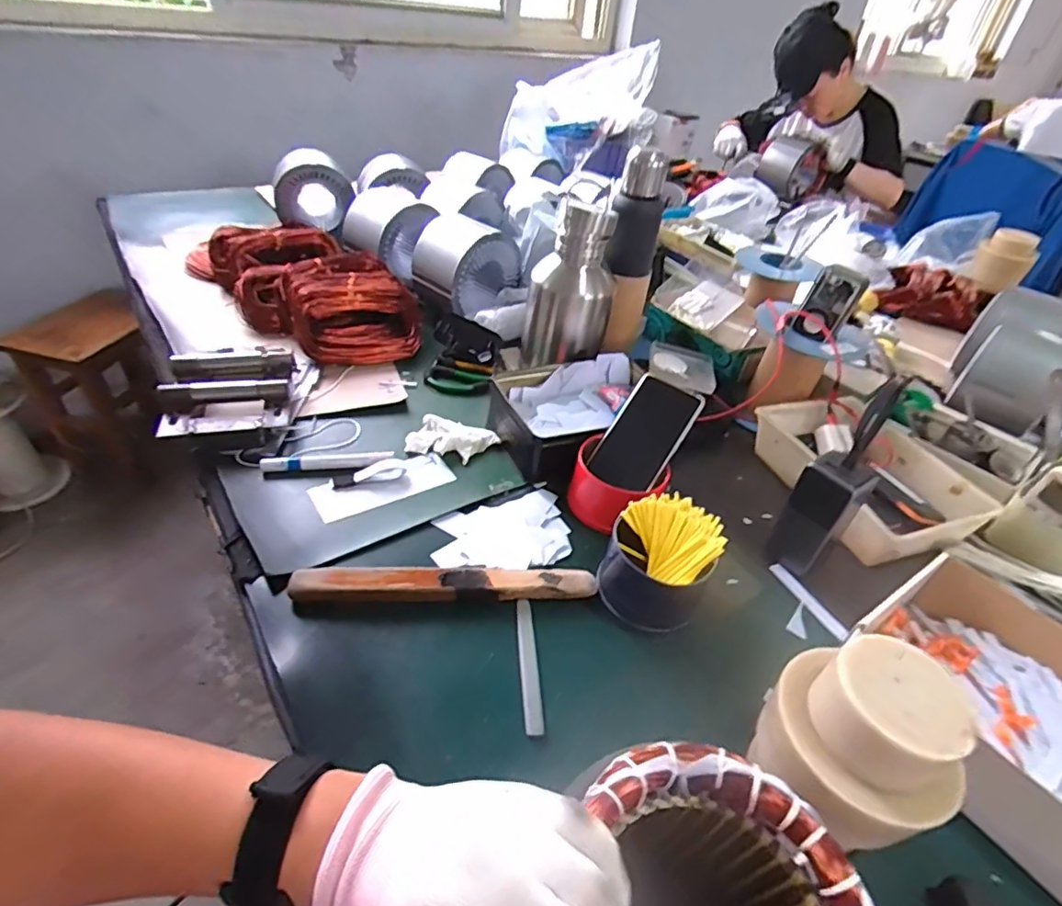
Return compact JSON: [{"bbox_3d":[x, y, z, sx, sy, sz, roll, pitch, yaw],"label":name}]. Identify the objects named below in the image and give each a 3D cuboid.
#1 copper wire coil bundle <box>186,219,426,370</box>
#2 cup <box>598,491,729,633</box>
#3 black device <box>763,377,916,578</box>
[{"bbox_3d":[-0.365,-0.271,0.909,0.463,0.090,0.186,32,46,28],"label":"copper wire coil bundle"},{"bbox_3d":[0.122,0.103,0.537,0.092,0.080,0.100,4,40,-3],"label":"cup"},{"bbox_3d":[0.300,0.032,0.558,0.051,0.219,0.053,-25,49,-32],"label":"black device"}]

